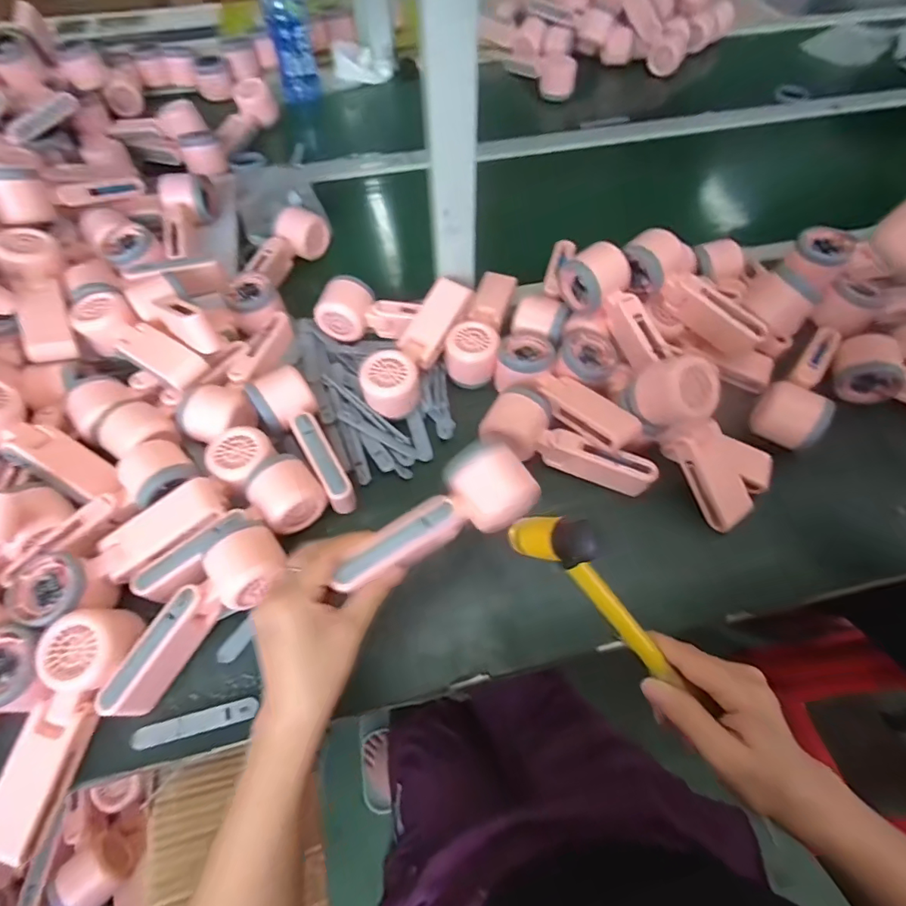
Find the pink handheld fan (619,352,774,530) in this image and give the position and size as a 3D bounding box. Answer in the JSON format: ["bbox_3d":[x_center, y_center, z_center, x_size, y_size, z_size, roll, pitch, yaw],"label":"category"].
[{"bbox_3d":[0.233,-0.018,0.463,0.090,0.066,0.170,-46,105,-24],"label":"pink handheld fan"}]

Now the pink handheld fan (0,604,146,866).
[{"bbox_3d":[-0.296,0.205,0.373,0.055,0.047,0.171,12,74,7],"label":"pink handheld fan"}]

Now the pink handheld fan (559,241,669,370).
[{"bbox_3d":[0.172,-0.153,0.522,0.050,0.056,0.141,-28,81,-16],"label":"pink handheld fan"}]

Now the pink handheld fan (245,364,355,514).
[{"bbox_3d":[-0.147,-0.011,0.490,0.055,0.049,0.157,-26,62,-15],"label":"pink handheld fan"}]

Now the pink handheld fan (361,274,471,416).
[{"bbox_3d":[-0.039,-0.112,0.535,0.053,0.054,0.182,25,62,14],"label":"pink handheld fan"}]

